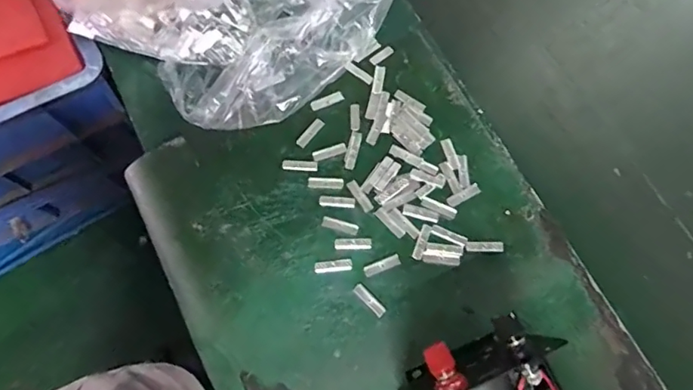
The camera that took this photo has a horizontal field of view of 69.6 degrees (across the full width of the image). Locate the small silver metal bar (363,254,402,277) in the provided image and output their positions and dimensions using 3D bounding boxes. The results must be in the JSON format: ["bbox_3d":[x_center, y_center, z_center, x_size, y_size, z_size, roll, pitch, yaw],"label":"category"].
[{"bbox_3d":[0.030,0.058,0.414,0.031,0.004,0.009,-22,74,-9],"label":"small silver metal bar"}]

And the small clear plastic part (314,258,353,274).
[{"bbox_3d":[-0.011,0.059,0.414,0.031,0.004,0.010,-5,72,-4],"label":"small clear plastic part"}]

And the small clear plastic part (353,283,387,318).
[{"bbox_3d":[0.019,0.086,0.406,0.009,0.004,0.031,-42,78,-14],"label":"small clear plastic part"}]

